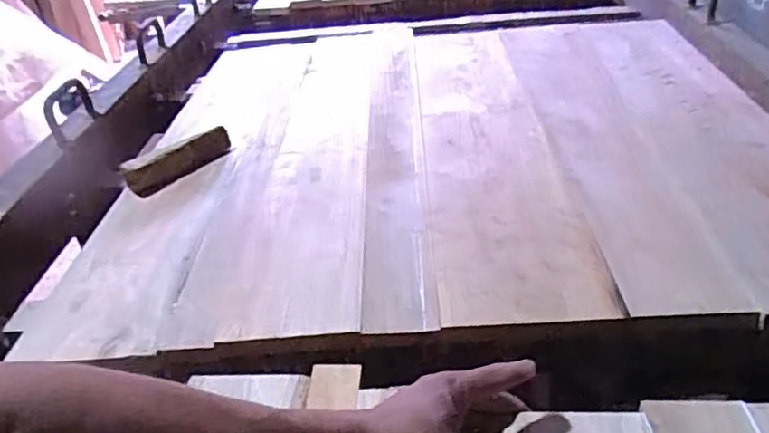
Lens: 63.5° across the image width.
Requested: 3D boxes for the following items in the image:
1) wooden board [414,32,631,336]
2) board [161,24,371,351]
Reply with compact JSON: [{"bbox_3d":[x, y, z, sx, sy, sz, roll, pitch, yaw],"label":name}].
[{"bbox_3d":[0.146,-0.151,0.962,0.176,0.014,0.897,-5,33,4],"label":"wooden board"},{"bbox_3d":[-0.127,-0.147,1.003,0.199,0.020,0.964,-5,33,3],"label":"board"}]

